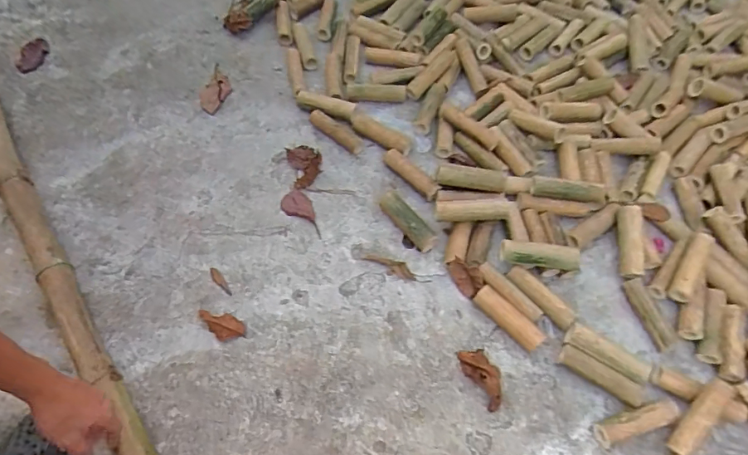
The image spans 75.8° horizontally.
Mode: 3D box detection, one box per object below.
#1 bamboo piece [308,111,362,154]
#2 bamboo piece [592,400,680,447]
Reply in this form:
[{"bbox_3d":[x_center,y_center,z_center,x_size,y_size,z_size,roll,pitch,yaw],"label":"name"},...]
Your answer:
[{"bbox_3d":[-0.111,-0.288,1.429,0.195,0.050,0.052,39,64,20],"label":"bamboo piece"},{"bbox_3d":[0.568,0.418,1.037,0.183,0.052,0.053,-14,60,-11],"label":"bamboo piece"}]

